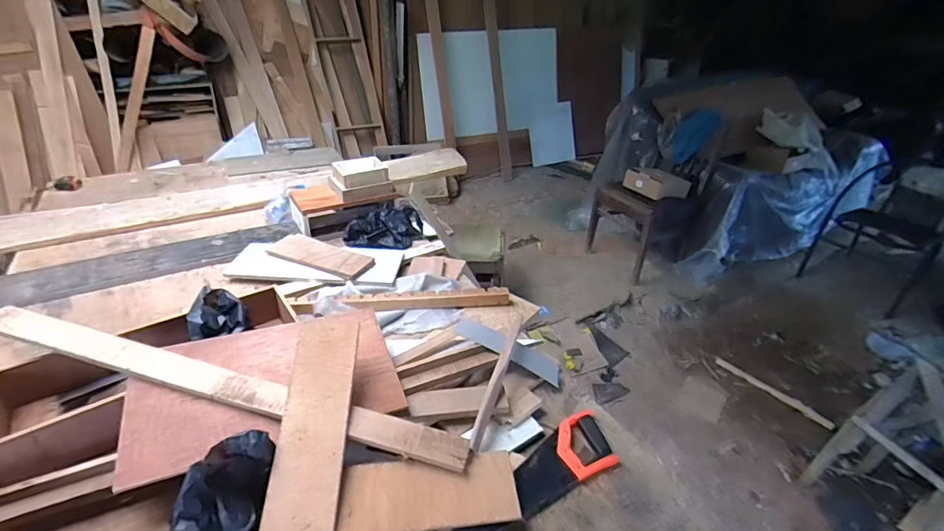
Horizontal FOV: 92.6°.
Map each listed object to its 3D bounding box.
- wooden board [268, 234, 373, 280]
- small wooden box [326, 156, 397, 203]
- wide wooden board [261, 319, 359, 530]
[{"bbox_3d":[-0.473,-0.033,1.399,0.326,0.017,0.122,12,32,22],"label":"wooden board"},{"bbox_3d":[-0.406,-0.312,1.638,0.198,0.108,0.148,-16,33,-25],"label":"small wooden box"},{"bbox_3d":[-0.282,0.301,0.801,0.117,0.020,0.453,1,56,-4],"label":"wide wooden board"}]

